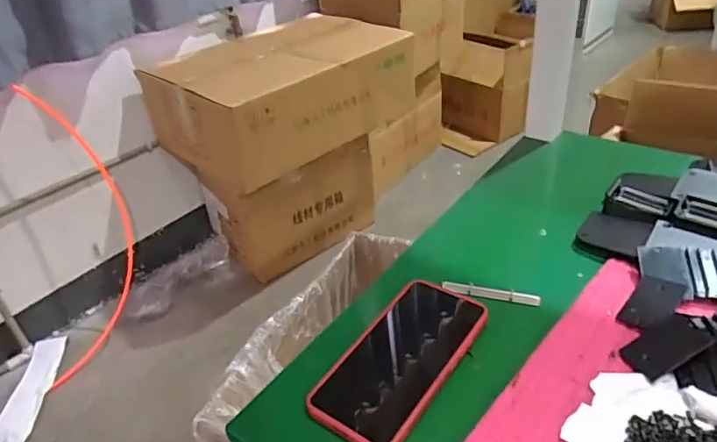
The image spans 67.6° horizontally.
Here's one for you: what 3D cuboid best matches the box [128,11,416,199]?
[{"bbox_3d":[-0.220,-0.382,1.648,0.512,0.297,0.712,24,45,36],"label":"box"}]

